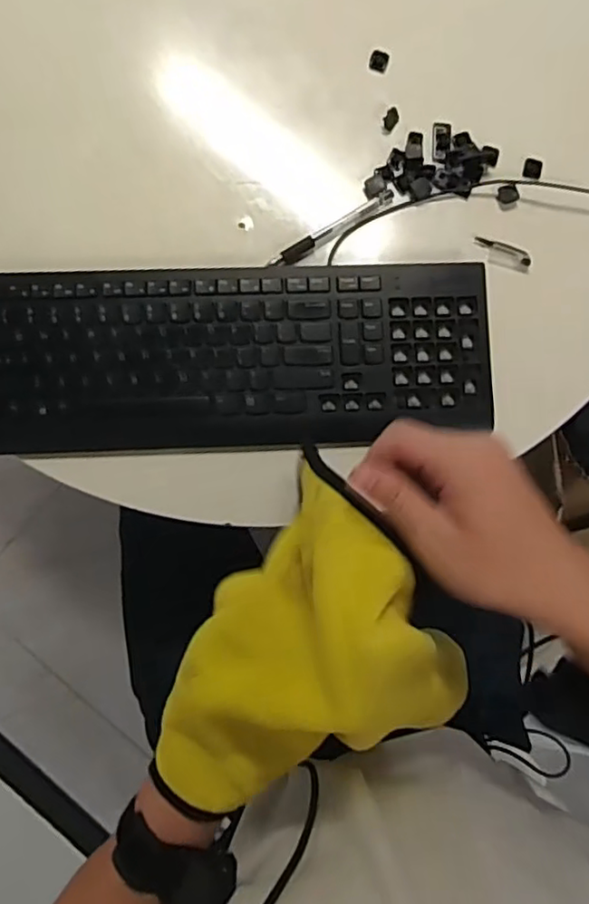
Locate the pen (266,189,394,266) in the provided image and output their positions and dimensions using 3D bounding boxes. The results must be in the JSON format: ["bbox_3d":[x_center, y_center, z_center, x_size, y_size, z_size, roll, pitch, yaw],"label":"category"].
[{"bbox_3d":[0.031,-0.190,0.518,0.122,0.008,0.014,-33,85,-8],"label":"pen"}]

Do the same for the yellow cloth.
[{"bbox_3d":[-0.008,0.143,0.388,0.205,0.107,0.182,-37,85,-9],"label":"yellow cloth"}]

